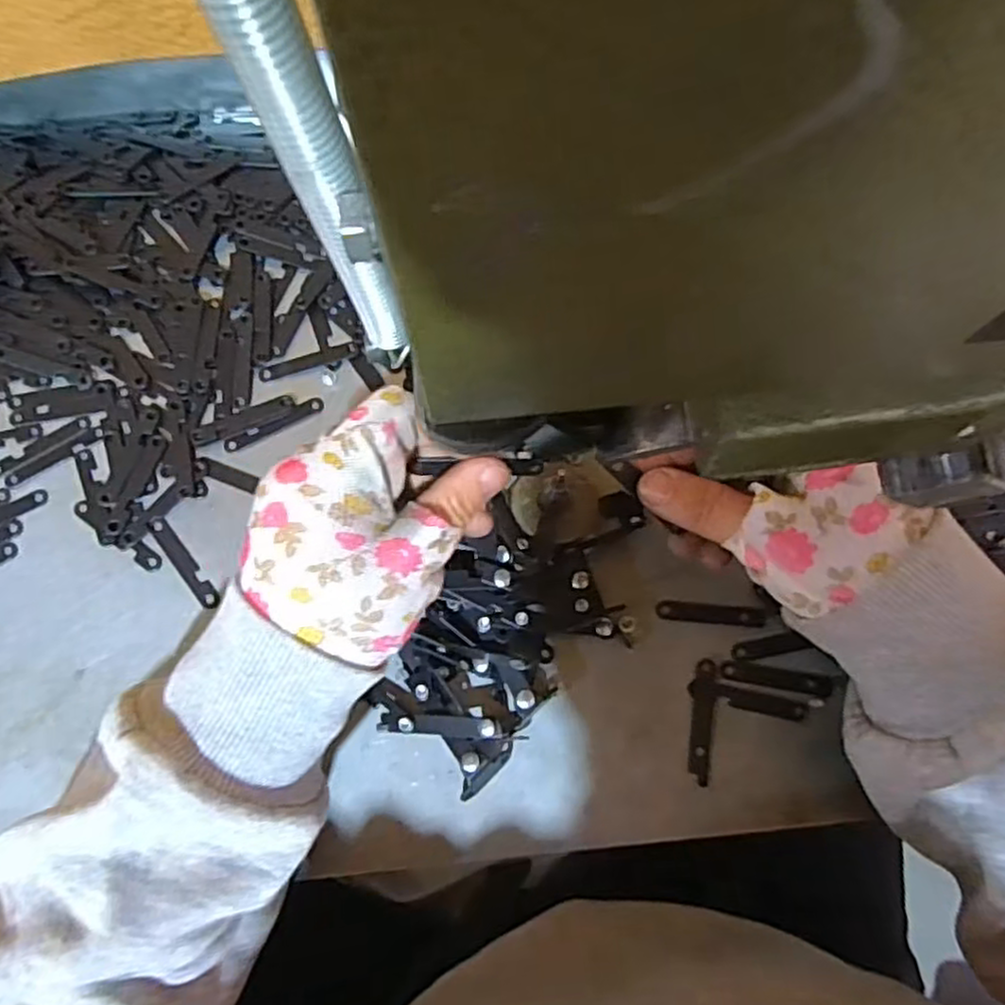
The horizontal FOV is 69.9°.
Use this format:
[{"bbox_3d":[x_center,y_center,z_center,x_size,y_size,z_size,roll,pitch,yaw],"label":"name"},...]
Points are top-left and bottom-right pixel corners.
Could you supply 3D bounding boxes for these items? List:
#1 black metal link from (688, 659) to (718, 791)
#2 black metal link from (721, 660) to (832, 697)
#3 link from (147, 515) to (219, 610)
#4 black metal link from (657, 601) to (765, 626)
[{"bbox_3d":[0.091,0.098,0.324,0.011,0.004,0.053,9,77,2],"label":"black metal link"},{"bbox_3d":[0.125,0.080,0.328,0.048,0.004,0.009,9,77,2],"label":"black metal link"},{"bbox_3d":[-0.153,0.027,0.342,0.009,0.004,0.052,-37,80,-8],"label":"link"},{"bbox_3d":[0.098,0.052,0.337,0.049,0.004,0.009,4,77,1],"label":"black metal link"}]

